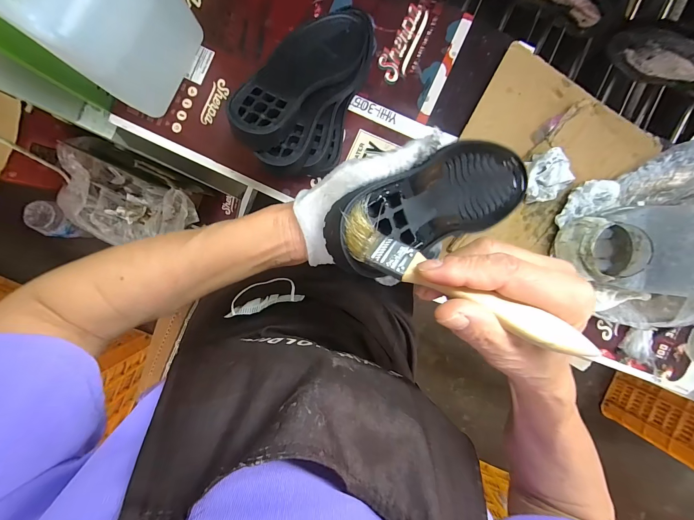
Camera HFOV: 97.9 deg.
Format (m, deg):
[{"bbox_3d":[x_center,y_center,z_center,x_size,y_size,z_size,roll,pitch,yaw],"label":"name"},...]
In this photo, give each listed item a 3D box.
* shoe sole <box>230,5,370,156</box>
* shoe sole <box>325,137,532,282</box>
[{"bbox_3d":[-0.043,-0.215,0.344,0.077,0.027,0.239,33,69,-1],"label":"shoe sole"},{"bbox_3d":[0.077,-0.049,0.236,0.217,0.024,0.068,-24,89,-33],"label":"shoe sole"}]

